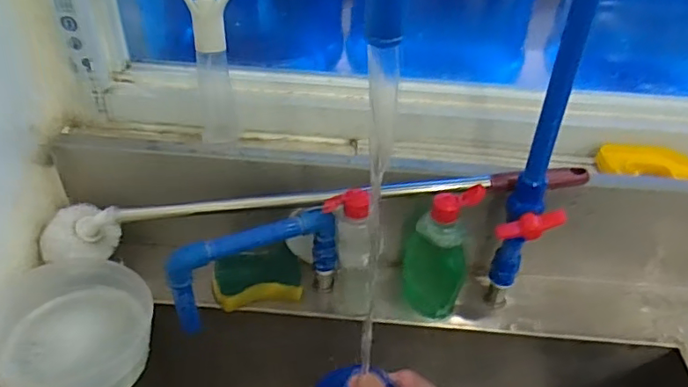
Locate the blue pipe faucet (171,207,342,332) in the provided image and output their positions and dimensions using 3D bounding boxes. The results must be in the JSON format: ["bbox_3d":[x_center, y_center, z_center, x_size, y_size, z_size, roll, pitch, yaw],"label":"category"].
[{"bbox_3d":[-0.090,0.085,0.571,0.173,0.106,0.046,-17,44,-23],"label":"blue pipe faucet"}]

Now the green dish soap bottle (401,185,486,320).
[{"bbox_3d":[0.099,0.069,0.590,0.070,0.172,0.038,13,41,11],"label":"green dish soap bottle"}]

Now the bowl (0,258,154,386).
[{"bbox_3d":[-0.279,0.135,0.558,0.146,0.057,0.170,-30,50,-34],"label":"bowl"}]

